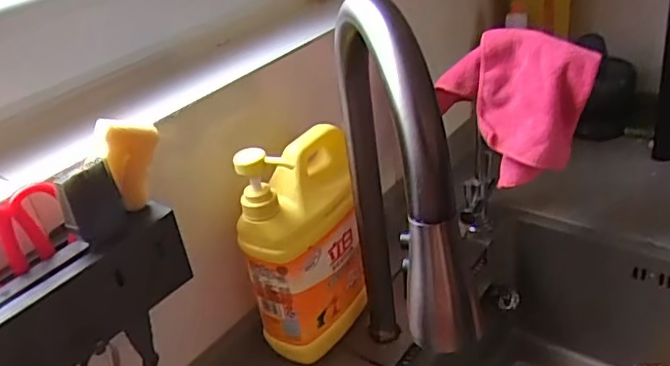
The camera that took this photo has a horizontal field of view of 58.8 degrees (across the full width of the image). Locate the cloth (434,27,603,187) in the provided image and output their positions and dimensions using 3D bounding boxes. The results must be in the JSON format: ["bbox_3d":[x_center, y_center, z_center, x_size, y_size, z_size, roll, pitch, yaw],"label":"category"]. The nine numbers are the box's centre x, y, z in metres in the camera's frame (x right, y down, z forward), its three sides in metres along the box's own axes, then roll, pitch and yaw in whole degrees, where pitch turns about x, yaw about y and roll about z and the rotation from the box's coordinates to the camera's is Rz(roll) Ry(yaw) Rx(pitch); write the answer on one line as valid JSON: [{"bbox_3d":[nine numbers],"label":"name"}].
[{"bbox_3d":[0.198,-0.084,0.675,0.162,0.162,0.050,13,37,32],"label":"cloth"}]

